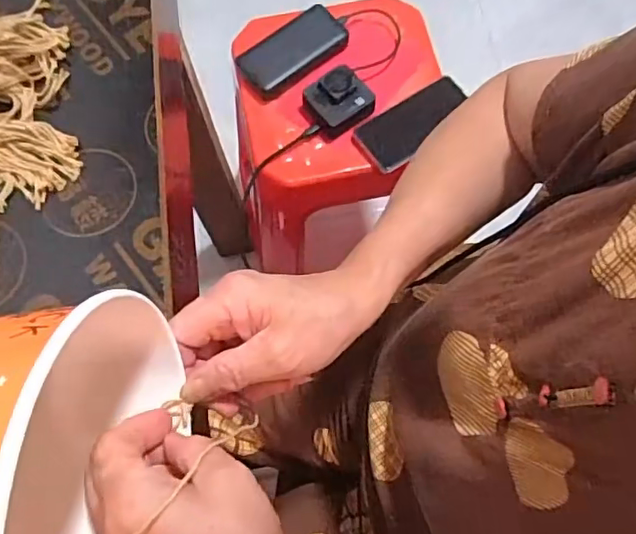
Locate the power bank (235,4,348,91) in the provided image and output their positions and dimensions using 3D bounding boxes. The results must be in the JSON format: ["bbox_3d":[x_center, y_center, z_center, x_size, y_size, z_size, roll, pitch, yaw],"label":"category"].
[{"bbox_3d":[-0.035,-0.317,0.813,0.158,0.017,0.076,-34,74,-11],"label":"power bank"}]

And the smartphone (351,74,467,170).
[{"bbox_3d":[0.136,-0.200,0.777,0.165,0.014,0.080,-32,73,-10],"label":"smartphone"}]

